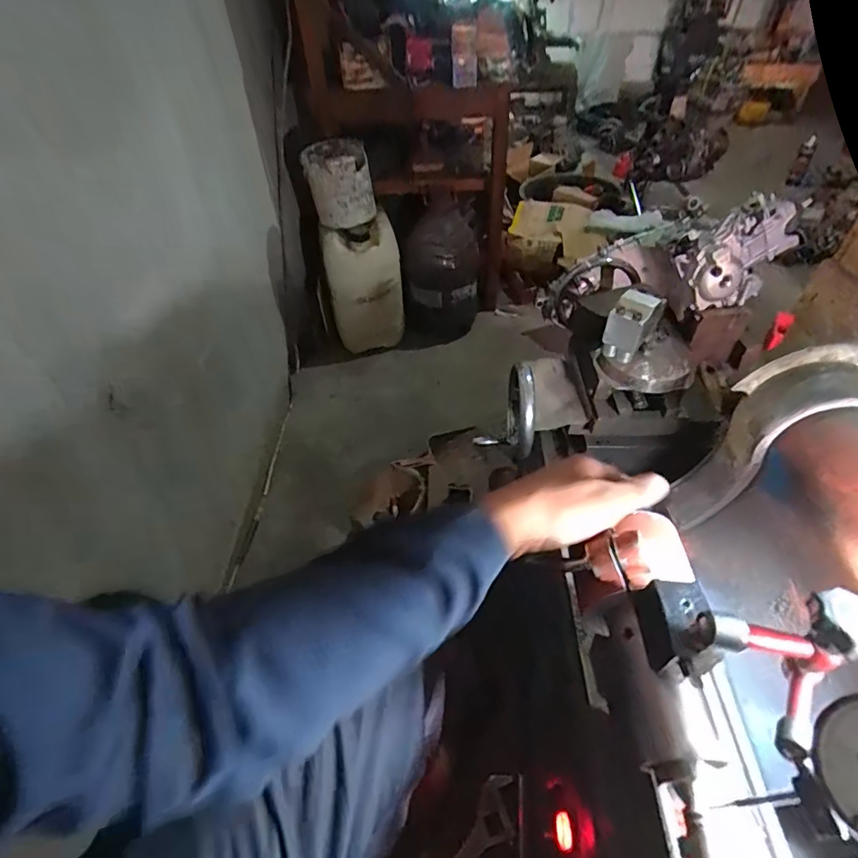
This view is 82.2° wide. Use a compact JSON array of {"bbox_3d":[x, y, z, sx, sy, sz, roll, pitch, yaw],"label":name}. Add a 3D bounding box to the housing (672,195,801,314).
[{"bbox_3d":[0.955,-0.542,1.520,0.357,0.261,0.130,-34,30,-5],"label":"housing"}]

